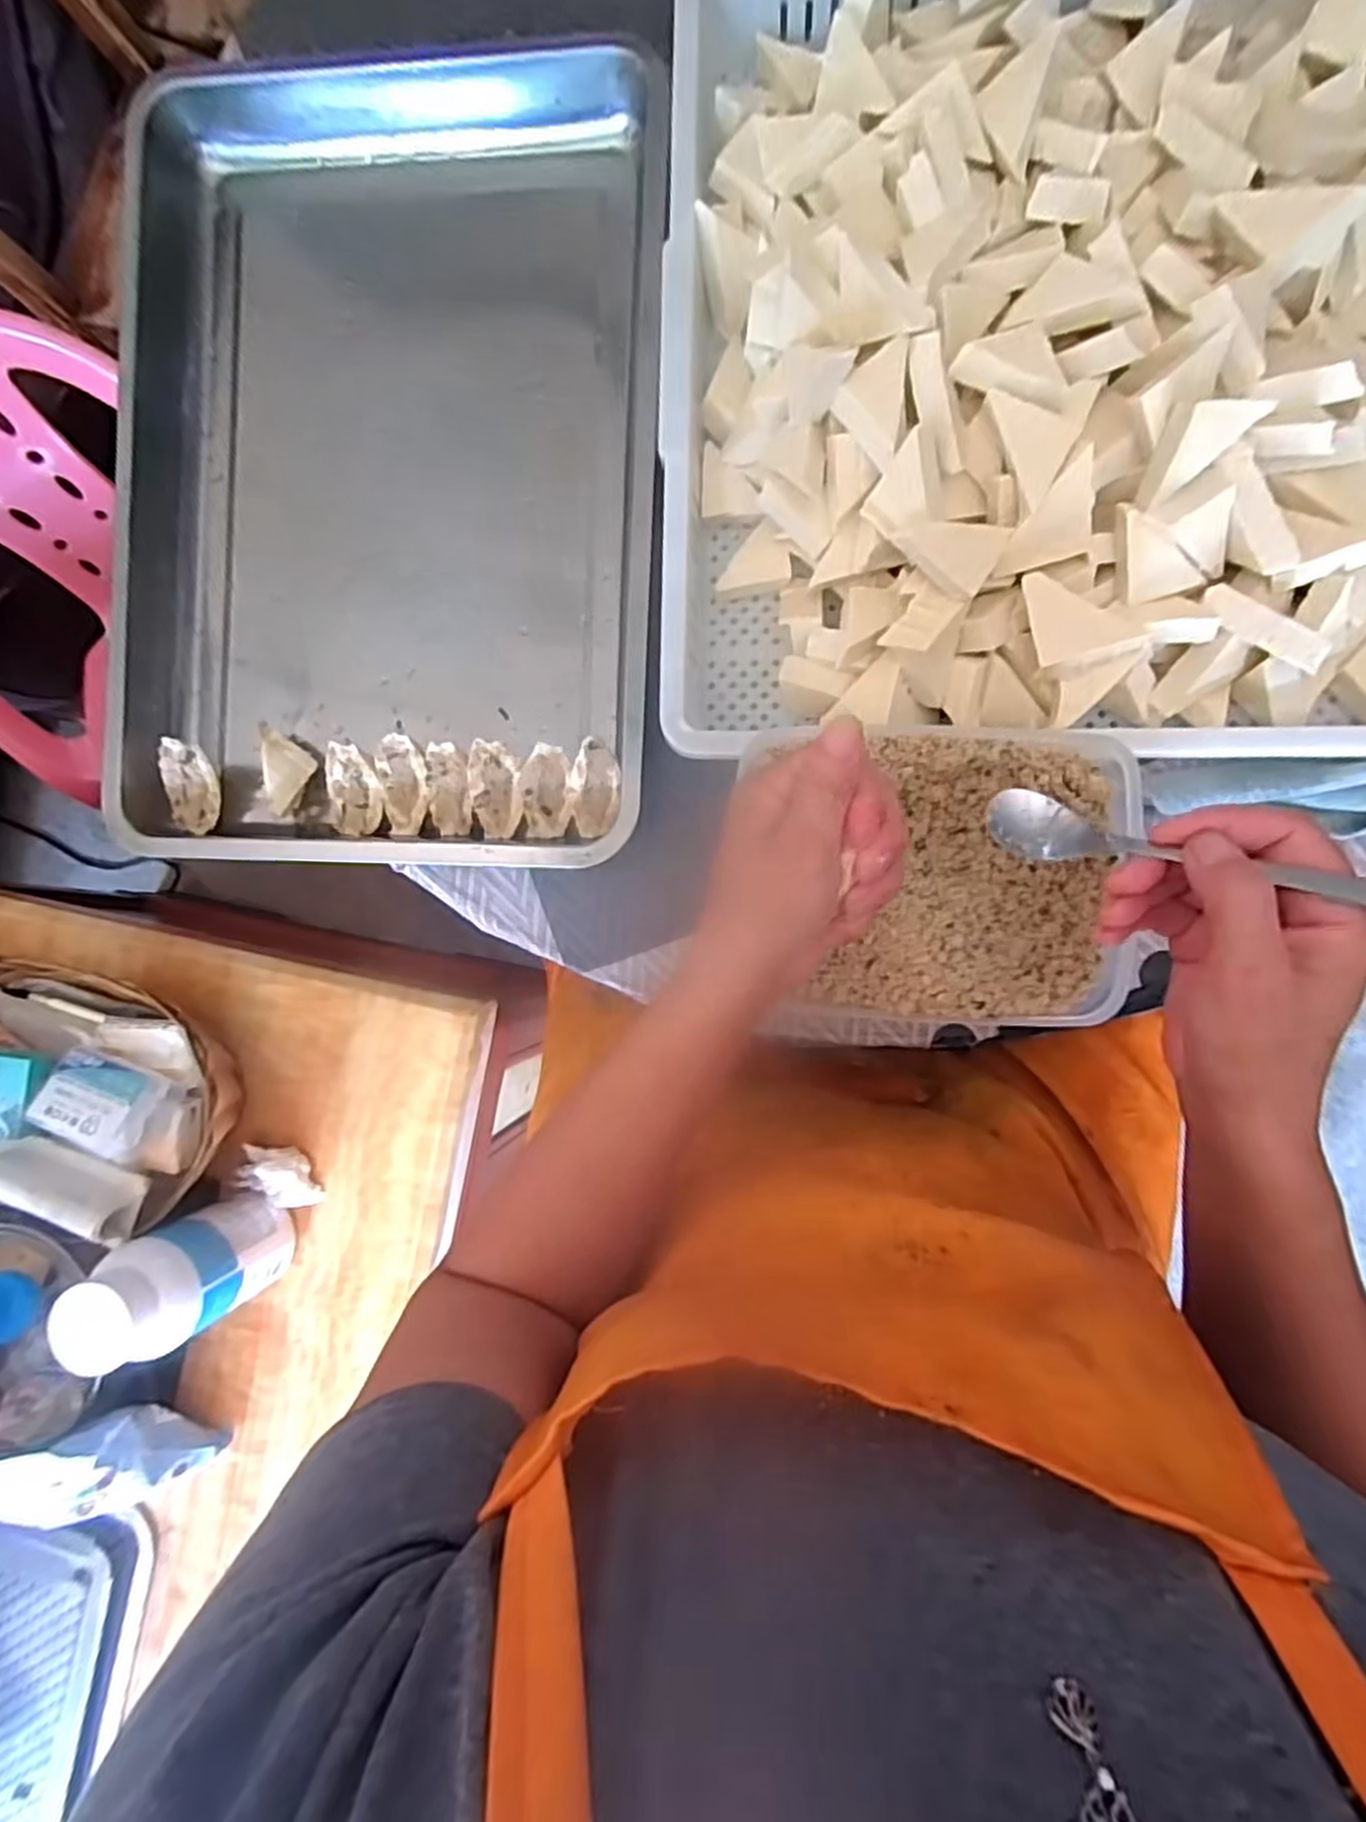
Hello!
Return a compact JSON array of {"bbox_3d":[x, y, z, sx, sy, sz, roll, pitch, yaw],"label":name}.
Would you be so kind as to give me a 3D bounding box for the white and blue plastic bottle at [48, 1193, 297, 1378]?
[{"bbox_3d":[-0.364,0.268,0.551,0.069,0.148,0.077,-20,85,5],"label":"white and blue plastic bottle"}]

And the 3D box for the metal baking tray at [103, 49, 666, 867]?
[{"bbox_3d":[-0.186,-0.285,0.487,0.346,0.056,0.512,2,87,7],"label":"metal baking tray"}]

